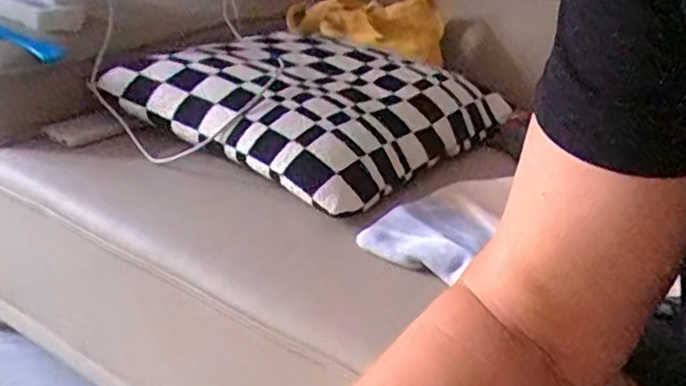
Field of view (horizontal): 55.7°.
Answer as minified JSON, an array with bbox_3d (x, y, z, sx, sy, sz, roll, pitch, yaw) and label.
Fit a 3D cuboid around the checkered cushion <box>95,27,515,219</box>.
[{"bbox_3d":[-0.033,-0.133,0.869,0.374,0.078,0.375,24,31,31],"label":"checkered cushion"}]

